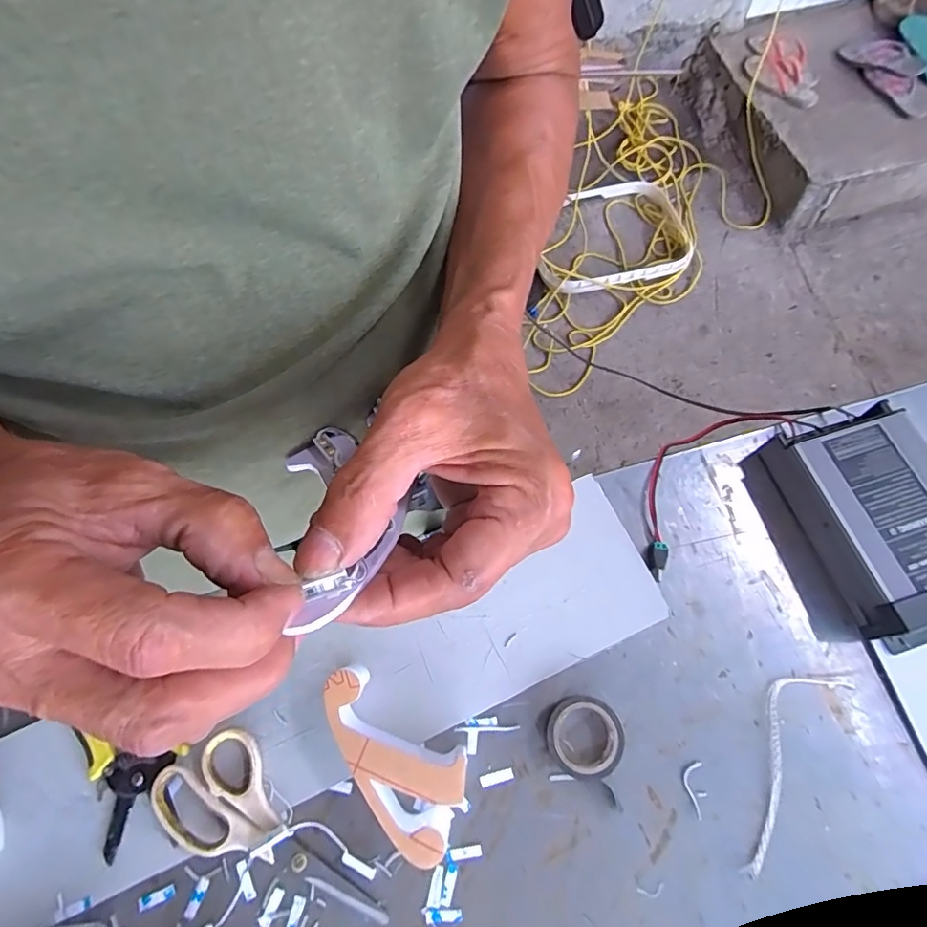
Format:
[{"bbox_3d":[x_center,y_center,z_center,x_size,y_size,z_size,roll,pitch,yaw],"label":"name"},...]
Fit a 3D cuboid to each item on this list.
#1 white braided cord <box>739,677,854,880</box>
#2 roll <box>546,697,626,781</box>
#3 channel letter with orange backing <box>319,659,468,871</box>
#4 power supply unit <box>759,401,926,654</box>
[{"bbox_3d":[0.241,0.225,0.409,0.050,0.009,0.162,35,73,13],"label":"white braided cord"},{"bbox_3d":[0.093,0.209,0.405,0.055,0.022,0.056,0,69,1],"label":"roll"},{"bbox_3d":[-0.046,0.210,0.393,0.068,0.049,0.137,-34,72,-11],"label":"channel letter with orange backing"},{"bbox_3d":[0.354,0.049,0.446,0.110,0.054,0.189,-16,70,-5],"label":"power supply unit"}]

